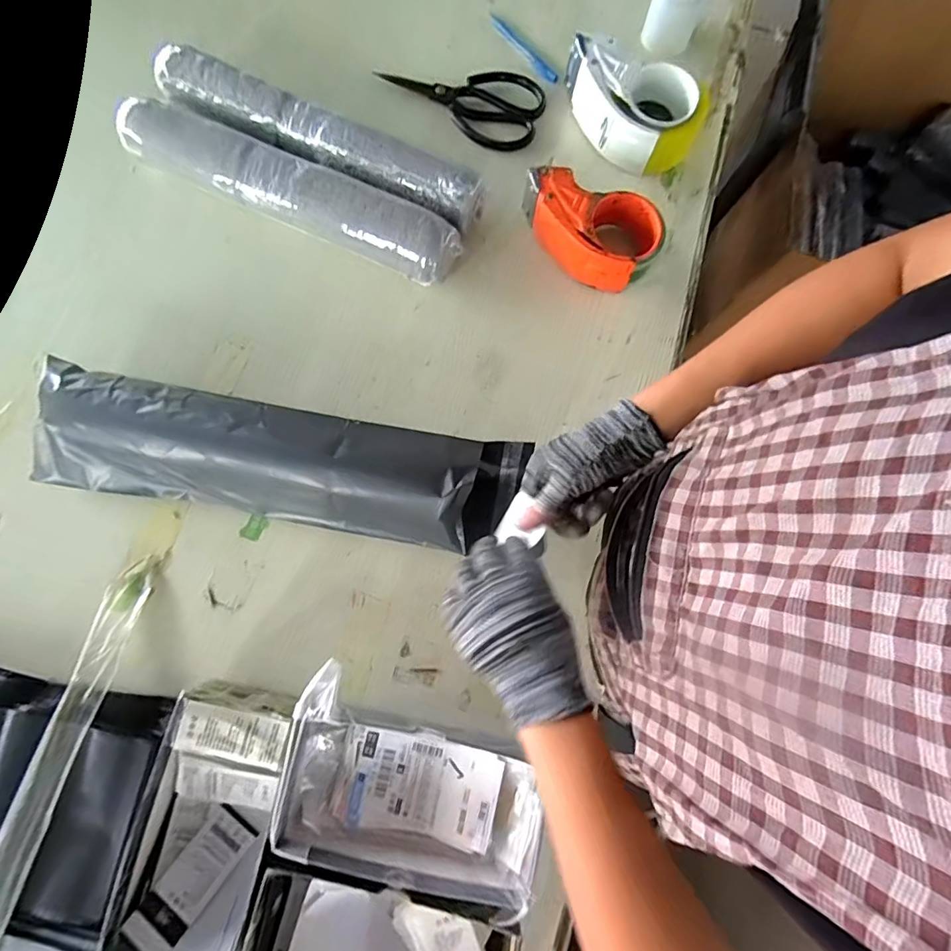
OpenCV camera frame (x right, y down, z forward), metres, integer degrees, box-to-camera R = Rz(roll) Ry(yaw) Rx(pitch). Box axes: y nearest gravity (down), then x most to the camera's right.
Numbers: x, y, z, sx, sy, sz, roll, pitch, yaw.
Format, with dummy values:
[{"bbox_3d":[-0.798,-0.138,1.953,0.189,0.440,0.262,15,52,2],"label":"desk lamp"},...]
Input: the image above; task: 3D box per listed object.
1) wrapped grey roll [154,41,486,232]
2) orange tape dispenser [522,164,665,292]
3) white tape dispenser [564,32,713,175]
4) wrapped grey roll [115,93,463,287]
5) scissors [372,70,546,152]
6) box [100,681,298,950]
[{"bbox_3d":[-0.173,-0.375,0.545,0.386,0.065,0.061,26,80,5],"label":"wrapped grey roll"},{"bbox_3d":[0.122,-0.270,0.531,0.157,0.063,0.088,21,80,4],"label":"orange tape dispenser"},{"bbox_3d":[0.175,-0.418,0.556,0.166,0.061,0.093,20,80,4],"label":"white tape dispenser"},{"bbox_3d":[-0.207,-0.318,0.545,0.397,0.069,0.070,23,80,4],"label":"wrapped grey roll"},{"bbox_3d":[-0.018,-0.462,0.593,0.196,0.020,0.098,23,80,4],"label":"scissors"},{"bbox_3d":[-0.228,0.295,0.421,0.104,0.061,0.206,12,79,2],"label":"box"}]

